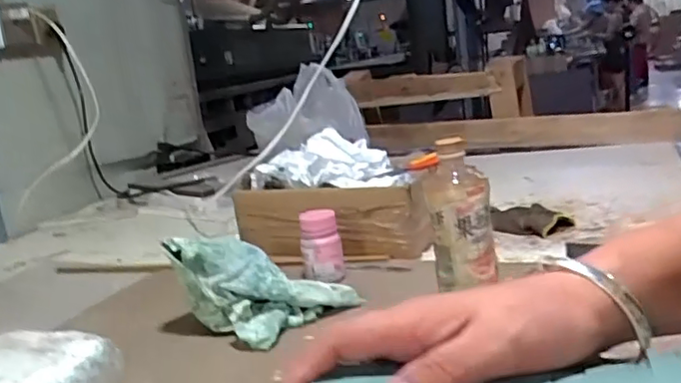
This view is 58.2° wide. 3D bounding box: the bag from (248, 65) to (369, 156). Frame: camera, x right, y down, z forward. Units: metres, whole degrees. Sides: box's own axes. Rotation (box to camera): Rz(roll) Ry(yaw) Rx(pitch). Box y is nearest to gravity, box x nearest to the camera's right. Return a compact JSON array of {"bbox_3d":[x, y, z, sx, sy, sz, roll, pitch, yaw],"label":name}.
[{"bbox_3d":[-0.089,-0.203,1.471,0.267,0.165,0.185,-9,13,-7],"label":"bag"}]

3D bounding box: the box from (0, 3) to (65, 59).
[{"bbox_3d":[-0.757,-0.370,1.404,0.214,0.118,0.125,-12,15,-27],"label":"box"}]

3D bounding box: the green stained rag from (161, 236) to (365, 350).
[{"bbox_3d":[-0.092,0.105,0.766,0.190,0.099,0.148,-19,17,-41],"label":"green stained rag"}]

